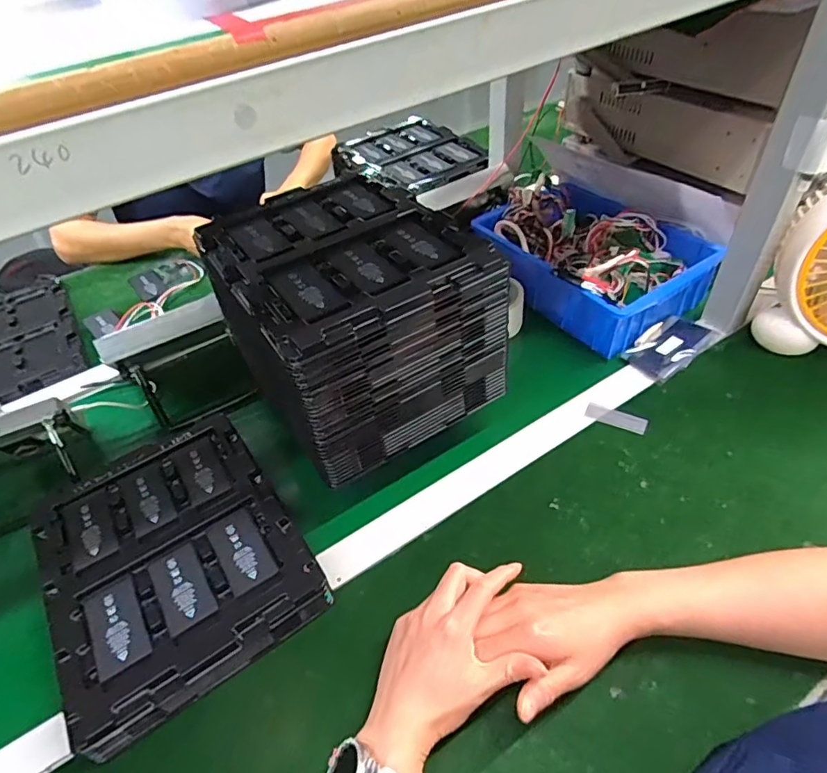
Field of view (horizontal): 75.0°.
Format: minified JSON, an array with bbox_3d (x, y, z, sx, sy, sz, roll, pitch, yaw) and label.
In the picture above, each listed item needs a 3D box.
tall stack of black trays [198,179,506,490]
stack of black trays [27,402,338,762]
[{"bbox_3d":[-0.067,-0.083,0.573,0.209,0.159,0.267,-27,48,-19],"label":"tall stack of black trays"},{"bbox_3d":[-0.239,0.162,0.534,0.220,0.043,0.281,-29,49,-21],"label":"stack of black trays"}]

